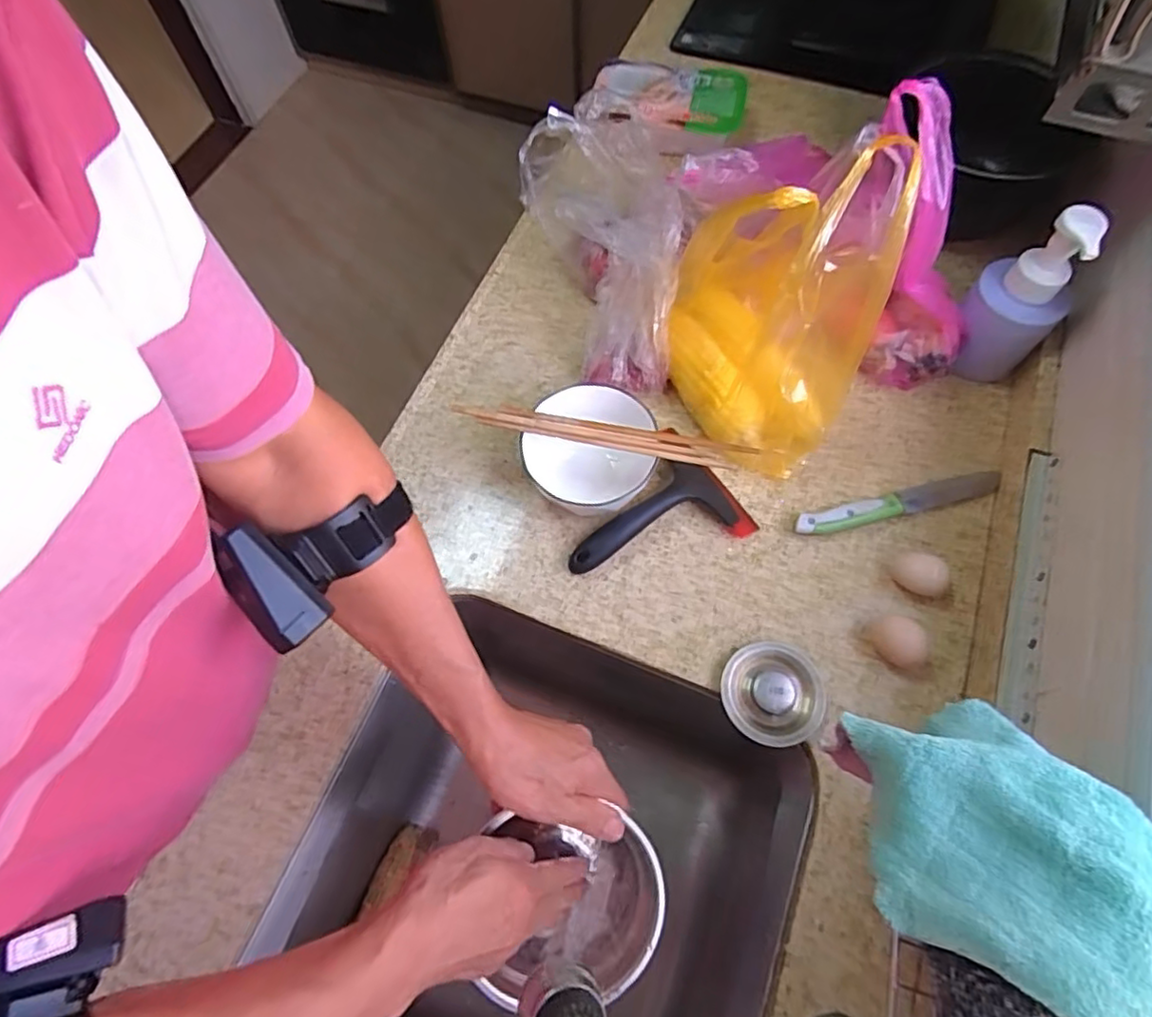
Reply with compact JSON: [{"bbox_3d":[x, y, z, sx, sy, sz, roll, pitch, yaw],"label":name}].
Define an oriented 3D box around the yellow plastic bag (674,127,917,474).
[{"bbox_3d":[0.166,-0.158,0.546,0.162,0.242,0.154,10,66,7],"label":"yellow plastic bag"}]

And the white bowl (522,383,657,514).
[{"bbox_3d":[0.019,-0.050,0.602,0.110,0.069,0.121,-1,66,2],"label":"white bowl"}]

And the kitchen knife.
[{"bbox_3d":[0.302,-0.005,0.595,0.198,0.018,0.024,-13,66,-4],"label":"kitchen knife"}]

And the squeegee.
[{"bbox_3d":[0.071,0.014,0.593,0.166,0.028,0.123,-37,69,-14],"label":"squeegee"}]

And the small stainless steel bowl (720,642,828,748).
[{"bbox_3d":[0.165,0.153,0.528,0.082,0.026,0.082,-1,66,2],"label":"small stainless steel bowl"}]

